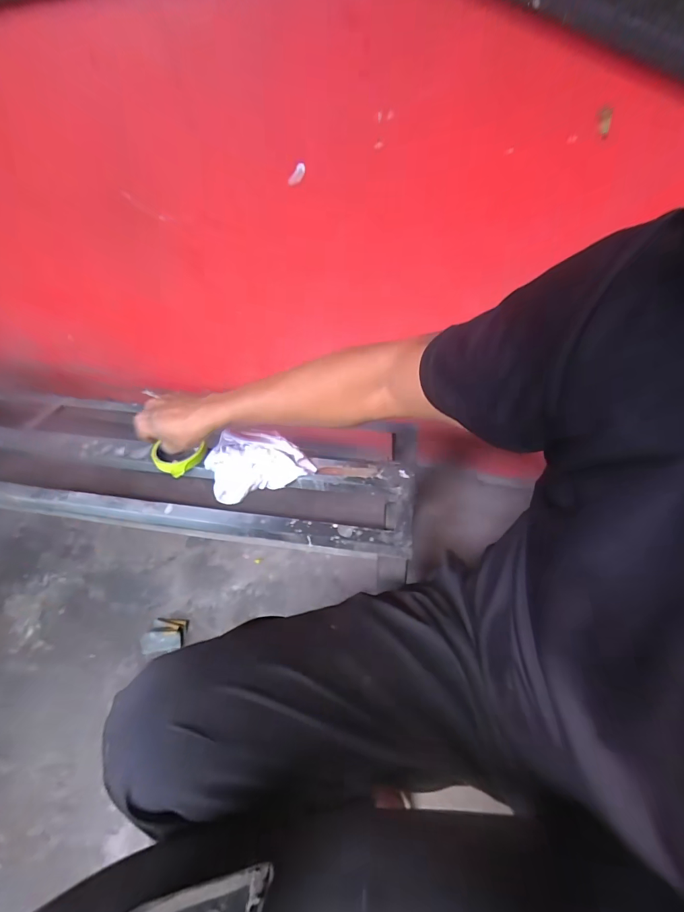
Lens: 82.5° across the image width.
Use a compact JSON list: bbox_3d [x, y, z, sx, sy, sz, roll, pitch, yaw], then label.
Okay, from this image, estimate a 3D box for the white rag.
[{"bbox_3d":[-0.135,0.011,0.647,0.170,0.074,0.086,-12,43,-7],"label":"white rag"}]

